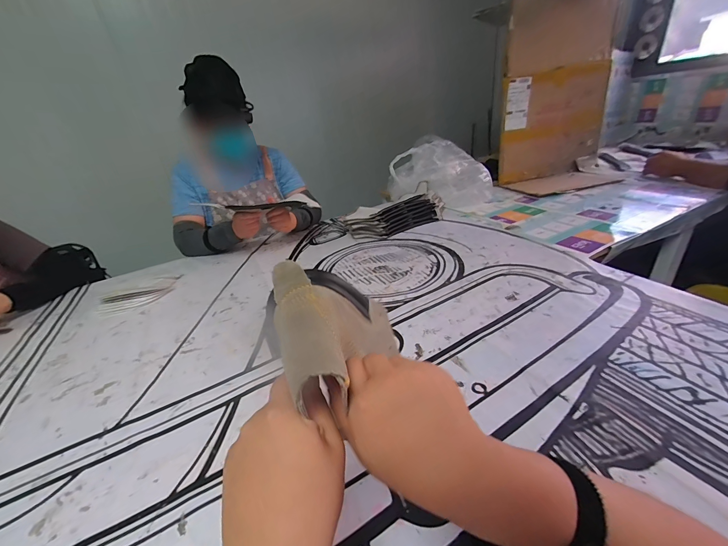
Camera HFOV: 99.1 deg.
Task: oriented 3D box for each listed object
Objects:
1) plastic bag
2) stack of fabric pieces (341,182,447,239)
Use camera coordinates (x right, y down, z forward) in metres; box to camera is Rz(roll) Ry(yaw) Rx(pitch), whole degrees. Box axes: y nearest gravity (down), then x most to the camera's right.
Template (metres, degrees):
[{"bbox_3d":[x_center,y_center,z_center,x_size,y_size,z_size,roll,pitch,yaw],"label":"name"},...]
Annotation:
[{"bbox_3d":[0.284,-0.364,1.131,0.351,0.212,0.222,4,31,20],"label":"plastic bag"},{"bbox_3d":[0.116,-0.201,1.017,0.342,0.088,0.139,-21,32,-24],"label":"stack of fabric pieces"}]

